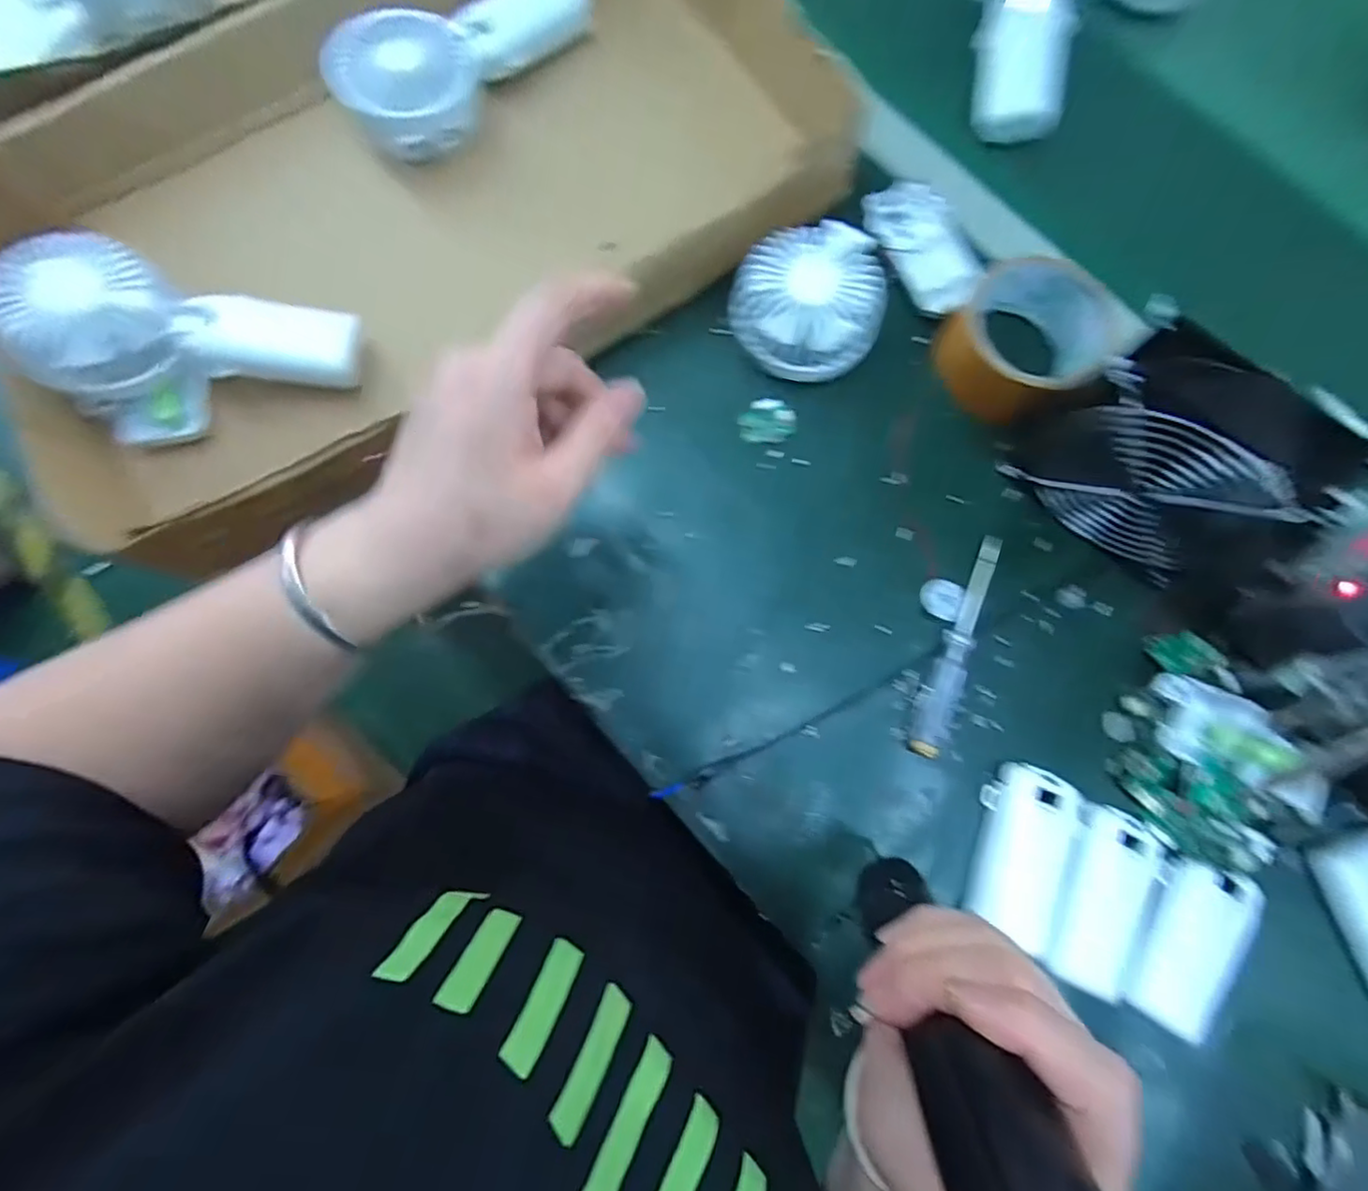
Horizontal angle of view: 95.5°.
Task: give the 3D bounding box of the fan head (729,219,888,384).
[{"bbox_3d":[0.077,-0.188,0.397,0.093,0.045,0.094,0,80,0],"label":"fan head"}]

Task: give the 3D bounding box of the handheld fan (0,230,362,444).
[{"bbox_3d":[-0.299,-0.143,0.377,0.181,0.052,0.105,9,113,-17],"label":"handheld fan"}]

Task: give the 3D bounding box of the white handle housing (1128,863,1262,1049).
[{"bbox_3d":[0.276,0.190,0.337,0.052,0.011,0.088,31,79,5],"label":"white handle housing"}]

